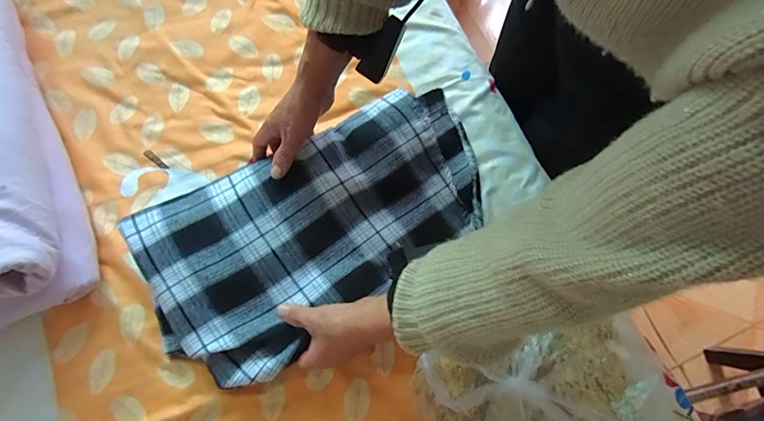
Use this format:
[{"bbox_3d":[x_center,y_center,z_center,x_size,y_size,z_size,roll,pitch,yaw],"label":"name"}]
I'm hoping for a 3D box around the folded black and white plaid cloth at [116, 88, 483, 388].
[{"bbox_3d":[-0.076,0.016,0.506,0.449,0.060,0.234,-30,77,-11],"label":"folded black and white plaid cloth"}]

